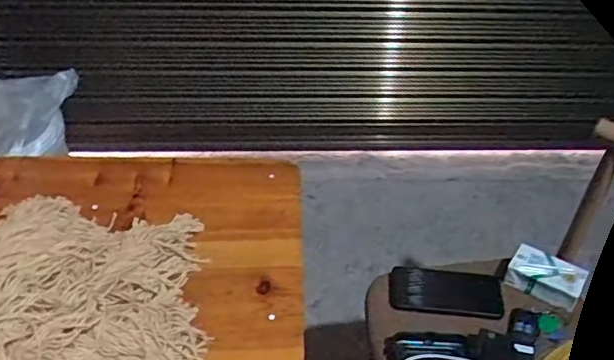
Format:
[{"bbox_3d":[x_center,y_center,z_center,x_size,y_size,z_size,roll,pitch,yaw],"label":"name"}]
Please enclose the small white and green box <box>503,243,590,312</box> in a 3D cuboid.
[{"bbox_3d":[0.374,0.152,0.900,0.109,0.042,0.068,22,46,20],"label":"small white and green box"}]

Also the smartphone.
[{"bbox_3d":[0.219,0.173,0.900,0.174,0.011,0.086,6,41,3],"label":"smartphone"}]

